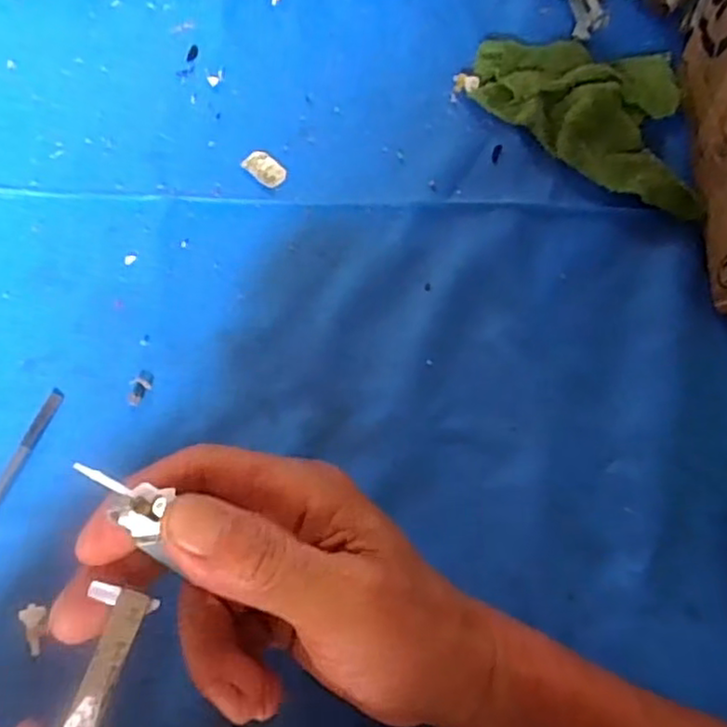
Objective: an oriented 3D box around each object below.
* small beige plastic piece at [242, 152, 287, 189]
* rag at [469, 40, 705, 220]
[{"bbox_3d":[-0.056,-0.112,0.384,0.025,0.004,0.016,43,68,13],"label":"small beige plastic piece"},{"bbox_3d":[0.135,-0.155,0.410,0.131,0.022,0.121,10,65,-2],"label":"rag"}]

